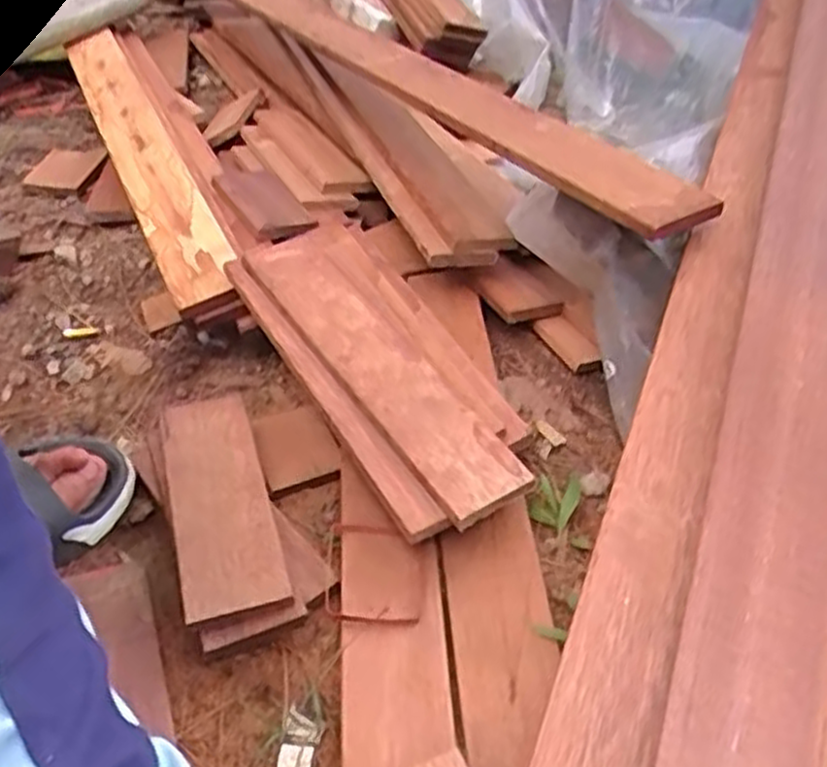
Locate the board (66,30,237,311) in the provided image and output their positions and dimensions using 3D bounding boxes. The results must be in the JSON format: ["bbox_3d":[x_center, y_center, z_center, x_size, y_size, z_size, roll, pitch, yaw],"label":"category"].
[{"bbox_3d":[-0.306,-0.272,0.861,0.069,0.024,0.610,-20,48,-16],"label":"board"}]

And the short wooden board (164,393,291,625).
[{"bbox_3d":[-0.135,0.075,0.536,0.065,0.015,0.192,-14,46,-10],"label":"short wooden board"}]

